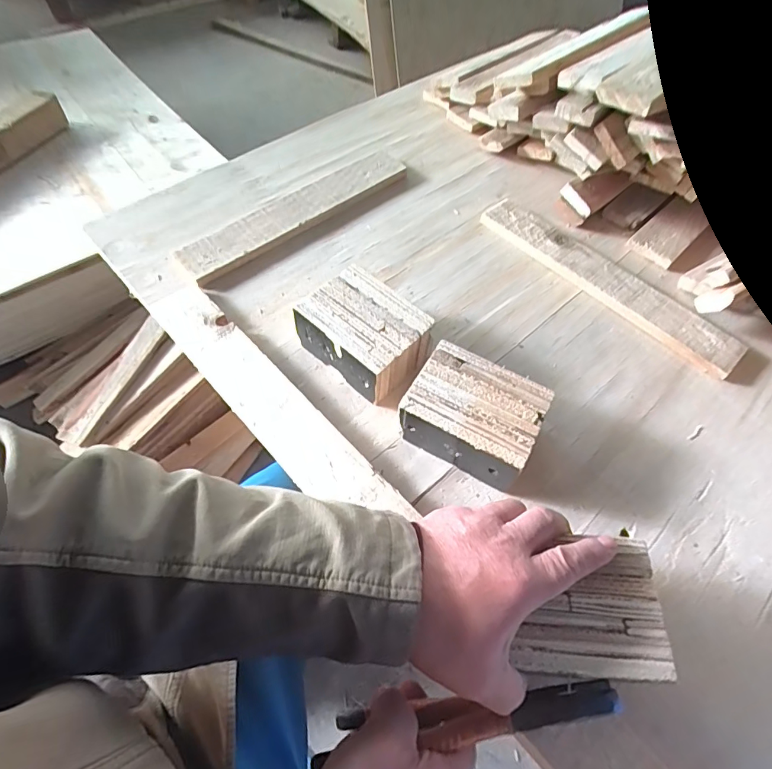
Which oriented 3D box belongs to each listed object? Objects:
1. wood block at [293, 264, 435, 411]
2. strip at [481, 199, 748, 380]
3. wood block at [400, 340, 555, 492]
[{"bbox_3d":[-0.020,-0.053,0.497,0.128,0.066,0.097,38,63,19],"label":"wood block"},{"bbox_3d":[0.280,-0.144,0.596,0.071,0.014,0.364,-35,66,-23],"label":"strip"},{"bbox_3d":[0.082,0.032,0.446,0.126,0.067,0.099,28,60,14],"label":"wood block"}]

